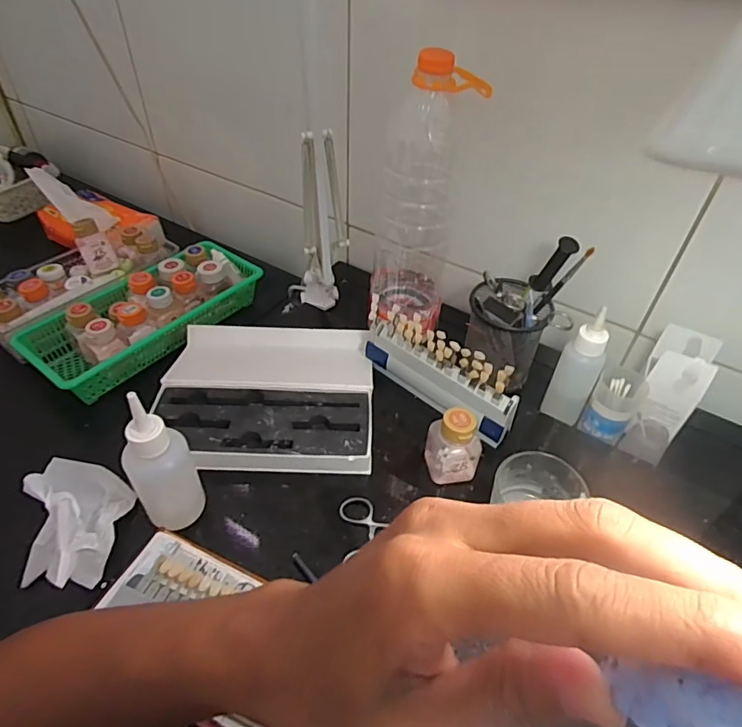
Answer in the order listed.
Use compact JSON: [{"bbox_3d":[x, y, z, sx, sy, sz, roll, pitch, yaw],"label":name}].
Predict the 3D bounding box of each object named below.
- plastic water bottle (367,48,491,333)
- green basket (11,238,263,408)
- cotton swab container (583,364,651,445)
[{"bbox_3d":[0.051,-0.163,0.552,0.091,0.295,0.092,3,45,-1],"label":"plastic water bottle"},{"bbox_3d":[-0.300,-0.071,0.685,0.130,0.070,0.296,29,50,23],"label":"green basket"},{"bbox_3d":[0.248,0.042,0.521,0.044,0.062,0.052,29,50,23],"label":"cotton swab container"}]

